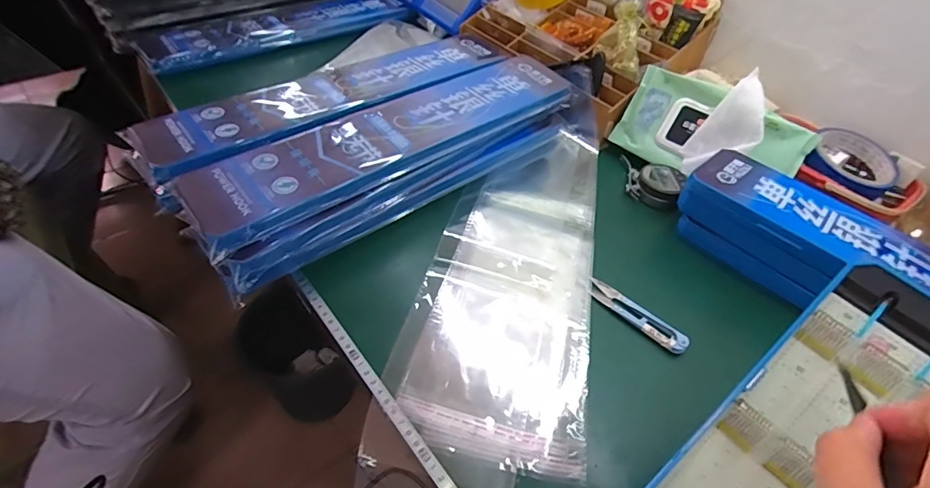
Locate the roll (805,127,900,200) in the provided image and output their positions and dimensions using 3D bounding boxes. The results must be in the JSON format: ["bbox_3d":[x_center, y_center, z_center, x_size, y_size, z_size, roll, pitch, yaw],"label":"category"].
[{"bbox_3d":[0.432,-0.094,0.519,0.084,0.022,0.092,3,47,-4],"label":"roll"}]

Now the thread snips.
[{"bbox_3d":[0.156,0.063,0.425,0.023,0.008,0.096,-33,58,-31],"label":"thread snips"}]

